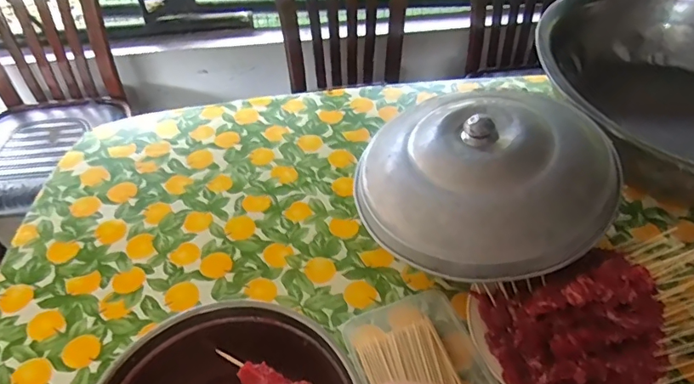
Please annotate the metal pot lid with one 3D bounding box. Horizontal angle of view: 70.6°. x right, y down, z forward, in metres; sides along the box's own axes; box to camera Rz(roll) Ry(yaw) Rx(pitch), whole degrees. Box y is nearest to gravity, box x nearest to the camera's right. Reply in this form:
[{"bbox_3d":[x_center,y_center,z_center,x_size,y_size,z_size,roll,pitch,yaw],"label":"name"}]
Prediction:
[{"bbox_3d":[0.193,-0.029,0.696,0.345,0.117,0.303,5,50,4],"label":"metal pot lid"}]

